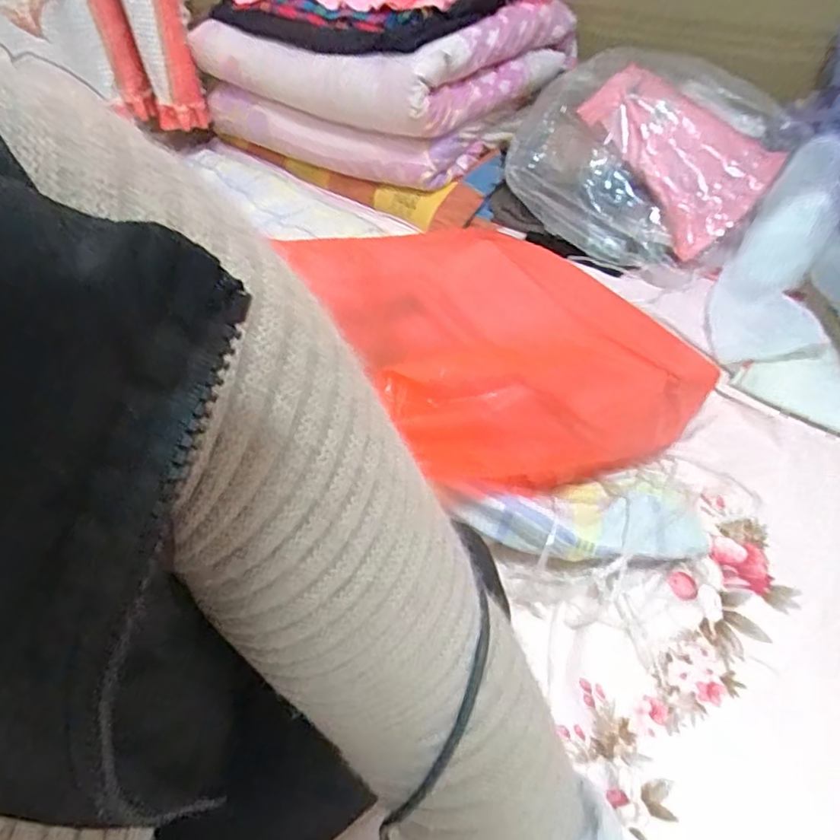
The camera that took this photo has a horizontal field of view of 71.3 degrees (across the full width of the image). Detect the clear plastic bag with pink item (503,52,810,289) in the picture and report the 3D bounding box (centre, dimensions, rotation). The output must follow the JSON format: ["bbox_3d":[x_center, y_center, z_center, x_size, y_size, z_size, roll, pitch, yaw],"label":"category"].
[{"bbox_3d":[0.339,-0.417,0.935,0.269,0.202,0.407,-33,51,-25],"label":"clear plastic bag with pink item"}]

